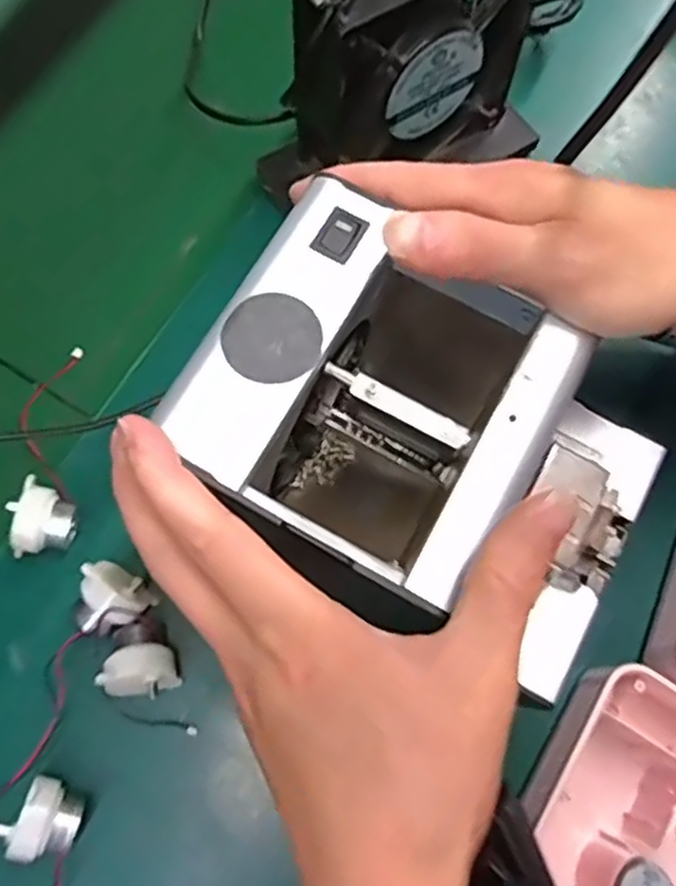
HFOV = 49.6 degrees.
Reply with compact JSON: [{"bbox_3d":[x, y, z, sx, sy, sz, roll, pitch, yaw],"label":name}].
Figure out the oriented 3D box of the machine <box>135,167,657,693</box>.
[{"bbox_3d":[0.038,0.006,0.296,0.173,0.109,0.122,27,73,9],"label":"machine"}]

